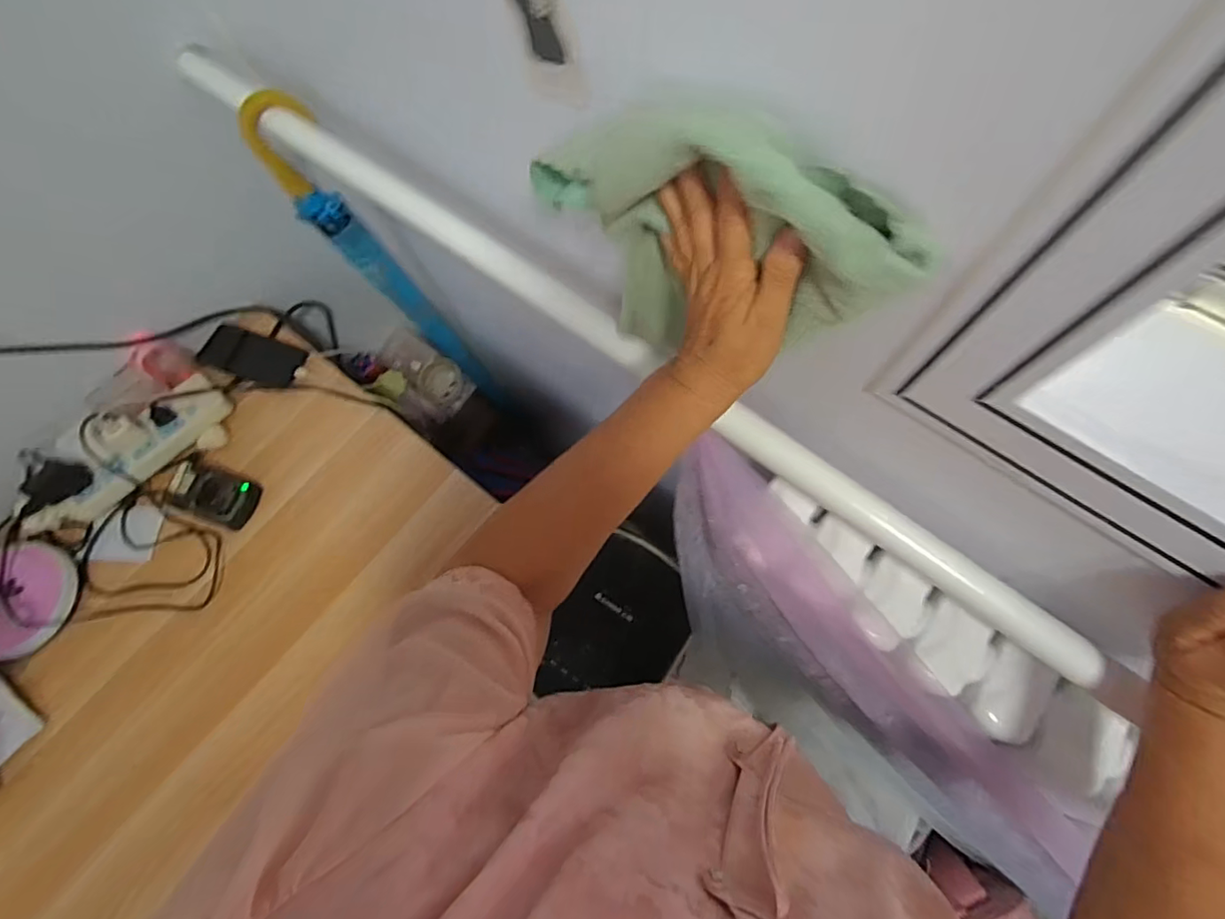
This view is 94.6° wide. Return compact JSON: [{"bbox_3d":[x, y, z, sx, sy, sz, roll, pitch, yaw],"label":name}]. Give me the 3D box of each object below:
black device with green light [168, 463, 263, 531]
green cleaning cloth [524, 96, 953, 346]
[{"bbox_3d":[-0.532,0.046,0.753,0.098,0.040,0.069,18,72,8],"label":"black device with green light"},{"bbox_3d":[0.055,-0.135,0.368,0.238,0.213,0.039,32,75,12],"label":"green cleaning cloth"}]

